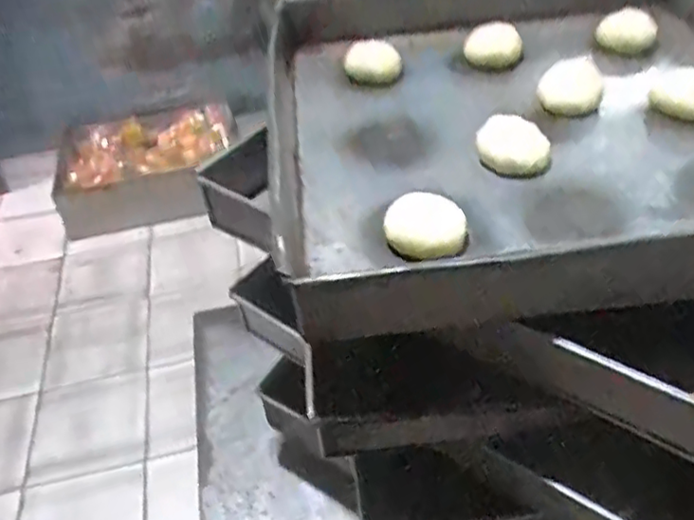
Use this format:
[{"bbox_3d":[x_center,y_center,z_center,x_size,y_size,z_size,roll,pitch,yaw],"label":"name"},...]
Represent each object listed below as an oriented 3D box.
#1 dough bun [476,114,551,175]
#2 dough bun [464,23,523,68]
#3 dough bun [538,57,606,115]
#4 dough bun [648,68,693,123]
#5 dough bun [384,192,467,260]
[{"bbox_3d":[0.136,-0.090,0.529,0.057,0.031,0.055,7,44,15],"label":"dough bun"},{"bbox_3d":[0.146,-0.217,0.642,0.054,0.026,0.054,3,43,12],"label":"dough bun"},{"bbox_3d":[0.206,-0.161,0.587,0.054,0.031,0.054,10,45,19],"label":"dough bun"},{"bbox_3d":[0.298,-0.145,0.563,0.057,0.024,0.057,-4,42,4],"label":"dough bun"},{"bbox_3d":[0.057,-0.024,0.465,0.055,0.022,0.055,2,42,10],"label":"dough bun"}]

